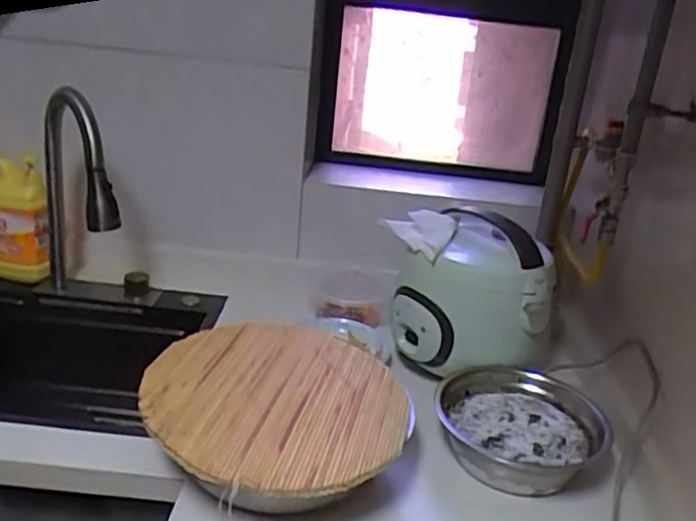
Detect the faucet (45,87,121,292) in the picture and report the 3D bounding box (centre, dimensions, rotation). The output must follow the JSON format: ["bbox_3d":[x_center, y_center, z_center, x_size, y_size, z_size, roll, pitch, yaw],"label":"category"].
[{"bbox_3d":[-0.441,-0.090,1.083,0.040,0.361,0.240,-13,29,-38],"label":"faucet"}]

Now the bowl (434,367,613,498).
[{"bbox_3d":[0.235,0.230,0.911,0.222,0.067,0.219,5,25,-2],"label":"bowl"}]

